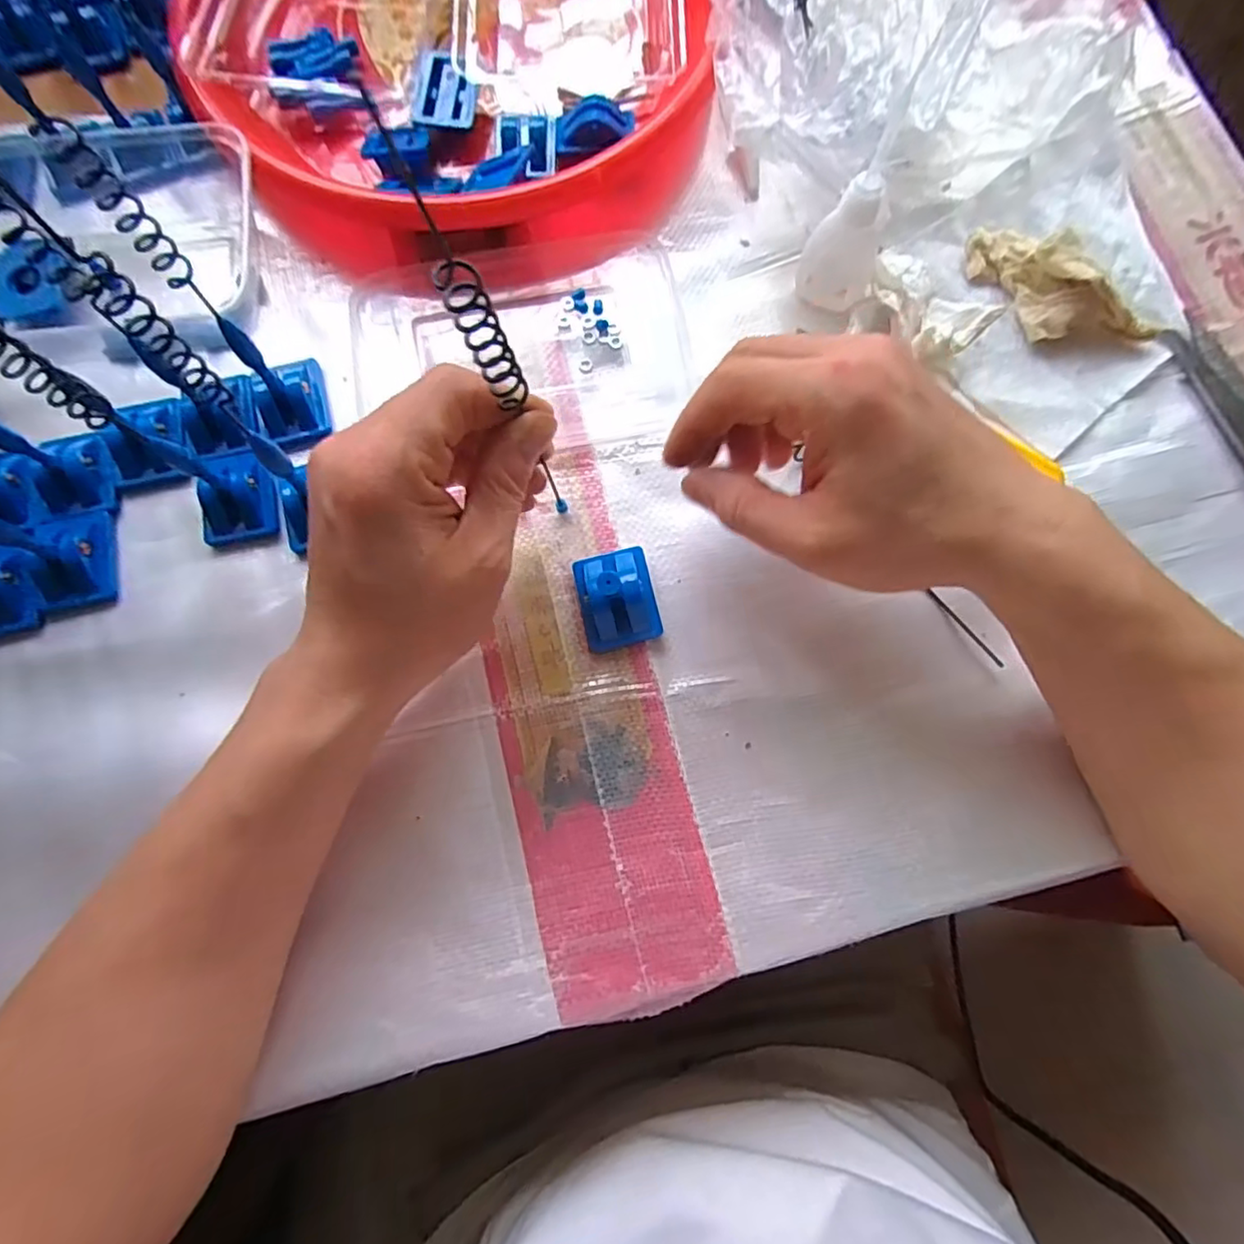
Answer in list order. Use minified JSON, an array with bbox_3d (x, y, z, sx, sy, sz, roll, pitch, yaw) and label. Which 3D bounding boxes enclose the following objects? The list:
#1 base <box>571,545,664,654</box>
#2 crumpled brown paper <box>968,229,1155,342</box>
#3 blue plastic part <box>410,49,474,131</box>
[{"bbox_3d":[-0.002,-0.012,0.283,0.034,0.016,0.045,-13,76,-3],"label":"base"},{"bbox_3d":[0.215,-0.166,0.309,0.096,0.027,0.036,42,80,10],"label":"crumpled brown paper"},{"bbox_3d":[-0.097,-0.293,0.340,0.033,0.007,0.042,4,84,-1],"label":"blue plastic part"}]

